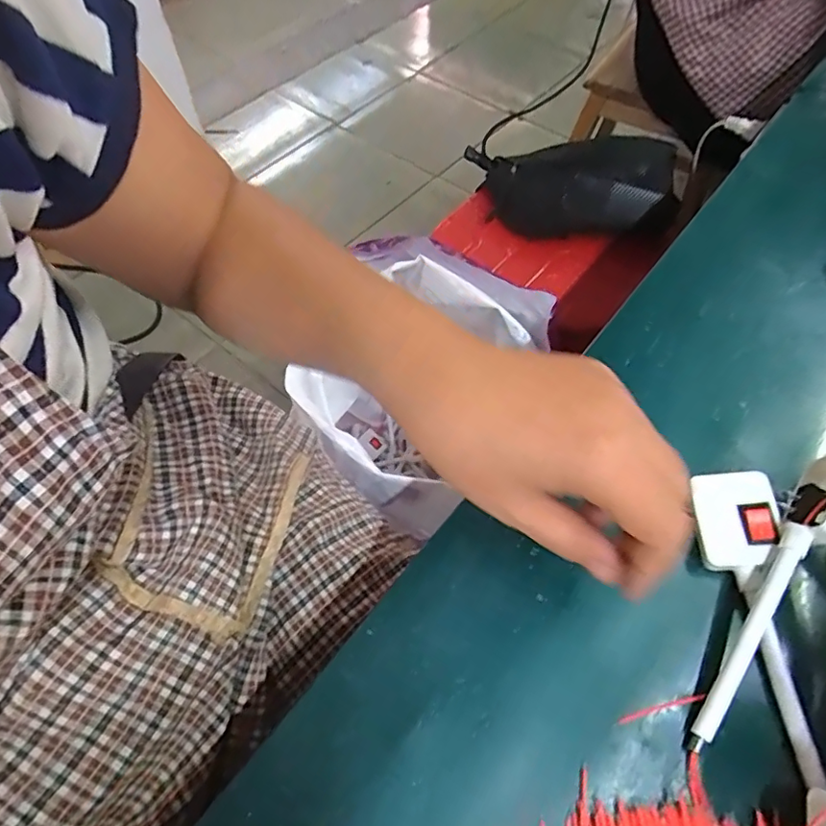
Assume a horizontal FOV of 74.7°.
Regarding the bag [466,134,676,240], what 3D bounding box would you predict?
[{"bbox_3d":[0.203,-0.293,0.728,0.267,0.112,0.062,12,56,29],"label":"bag"}]

